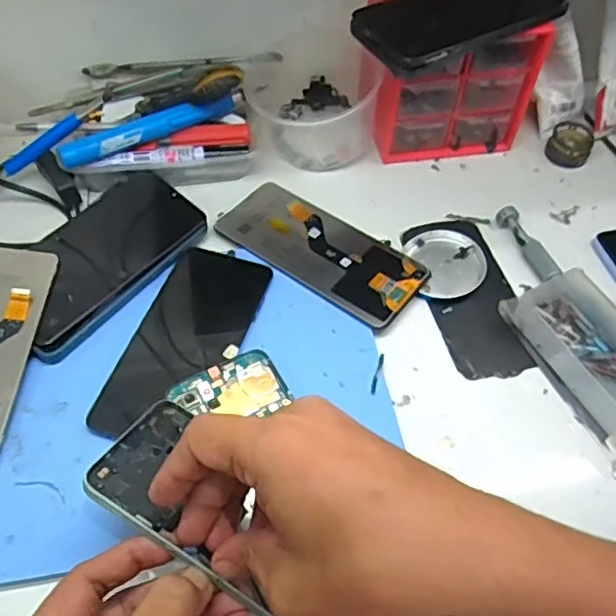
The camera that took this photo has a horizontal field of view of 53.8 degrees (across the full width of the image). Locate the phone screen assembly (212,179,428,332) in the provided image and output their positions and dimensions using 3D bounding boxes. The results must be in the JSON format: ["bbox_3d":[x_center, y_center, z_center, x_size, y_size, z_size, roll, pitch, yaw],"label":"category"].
[{"bbox_3d":[0.007,-0.046,0.477,0.165,0.008,0.072,36,61,20],"label":"phone screen assembly"}]

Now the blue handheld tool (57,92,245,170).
[{"bbox_3d":[-0.127,-0.150,0.503,0.159,0.021,0.019,-30,62,-21],"label":"blue handheld tool"}]

